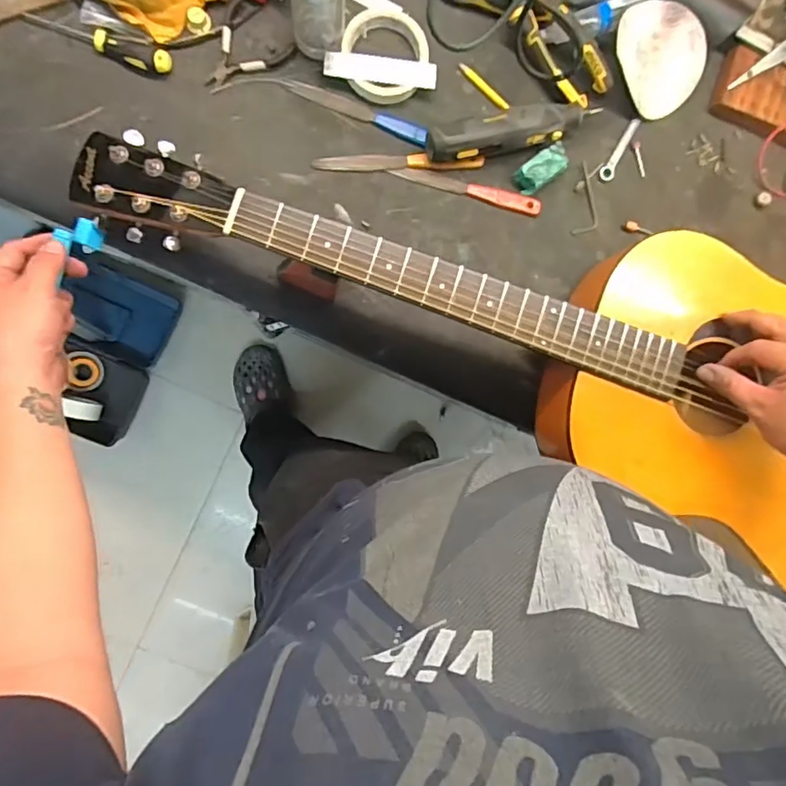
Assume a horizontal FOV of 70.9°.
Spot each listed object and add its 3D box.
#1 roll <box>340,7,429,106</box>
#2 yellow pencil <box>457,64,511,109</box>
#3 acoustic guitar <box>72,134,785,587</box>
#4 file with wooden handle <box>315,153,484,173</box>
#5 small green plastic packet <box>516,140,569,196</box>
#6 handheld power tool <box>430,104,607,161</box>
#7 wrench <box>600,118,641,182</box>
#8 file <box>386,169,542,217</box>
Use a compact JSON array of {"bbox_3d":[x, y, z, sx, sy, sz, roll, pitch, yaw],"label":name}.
[{"bbox_3d":[-0.008,-0.368,0.598,0.091,0.016,0.101,-2,91,-6],"label":"roll"},{"bbox_3d":[0.102,-0.344,0.620,0.072,0.009,0.009,43,86,-5],"label":"yellow pencil"},{"bbox_3d":[0.175,-0.041,0.557,0.959,0.109,0.324,15,89,-7],"label":"acoustic guitar"},{"bbox_3d":[0.008,-0.256,0.612,0.186,0.017,0.021,-3,91,-6],"label":"file with wooden handle"},{"bbox_3d":[0.168,-0.252,0.620,0.061,0.023,0.032,-37,94,-5],"label":"small green plastic packet"},{"bbox_3d":[0.131,-0.287,0.609,0.187,0.039,0.034,-14,92,-6],"label":"handheld power tool"},{"bbox_3d":[0.264,-0.279,0.638,0.017,0.004,0.081,33,87,-6],"label":"wrench"},{"bbox_3d":[0.084,-0.229,0.625,0.175,0.013,0.019,11,89,-6],"label":"file"}]

